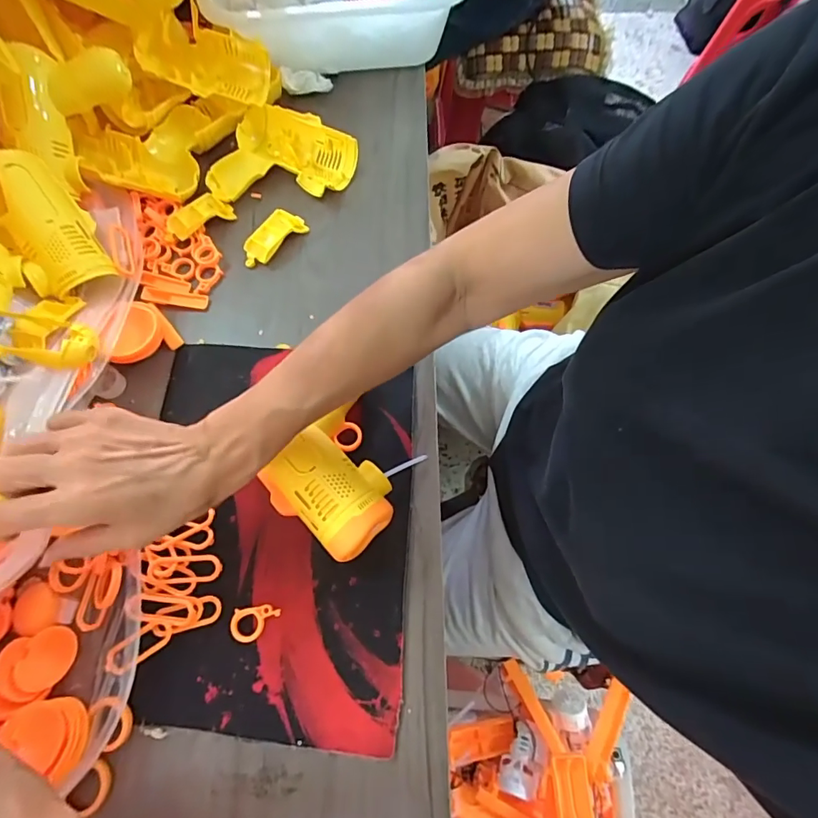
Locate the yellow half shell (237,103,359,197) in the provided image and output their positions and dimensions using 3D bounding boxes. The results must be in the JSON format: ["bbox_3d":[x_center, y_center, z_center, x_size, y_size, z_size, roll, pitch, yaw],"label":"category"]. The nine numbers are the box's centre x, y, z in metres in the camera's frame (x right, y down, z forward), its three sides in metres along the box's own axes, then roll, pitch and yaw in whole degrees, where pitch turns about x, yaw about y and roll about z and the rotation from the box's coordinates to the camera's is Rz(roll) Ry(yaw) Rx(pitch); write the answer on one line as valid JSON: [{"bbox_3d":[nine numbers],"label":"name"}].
[{"bbox_3d":[-0.124,-0.289,0.510,0.131,0.033,0.068,31,73,10],"label":"yellow half shell"}]

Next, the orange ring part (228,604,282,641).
[{"bbox_3d":[-0.121,0.168,0.364,0.039,0.005,0.025,-7,71,-3],"label":"orange ring part"}]

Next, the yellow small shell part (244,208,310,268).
[{"bbox_3d":[-0.144,-0.181,0.485,0.036,0.011,0.074,40,75,13],"label":"yellow small shell part"}]

